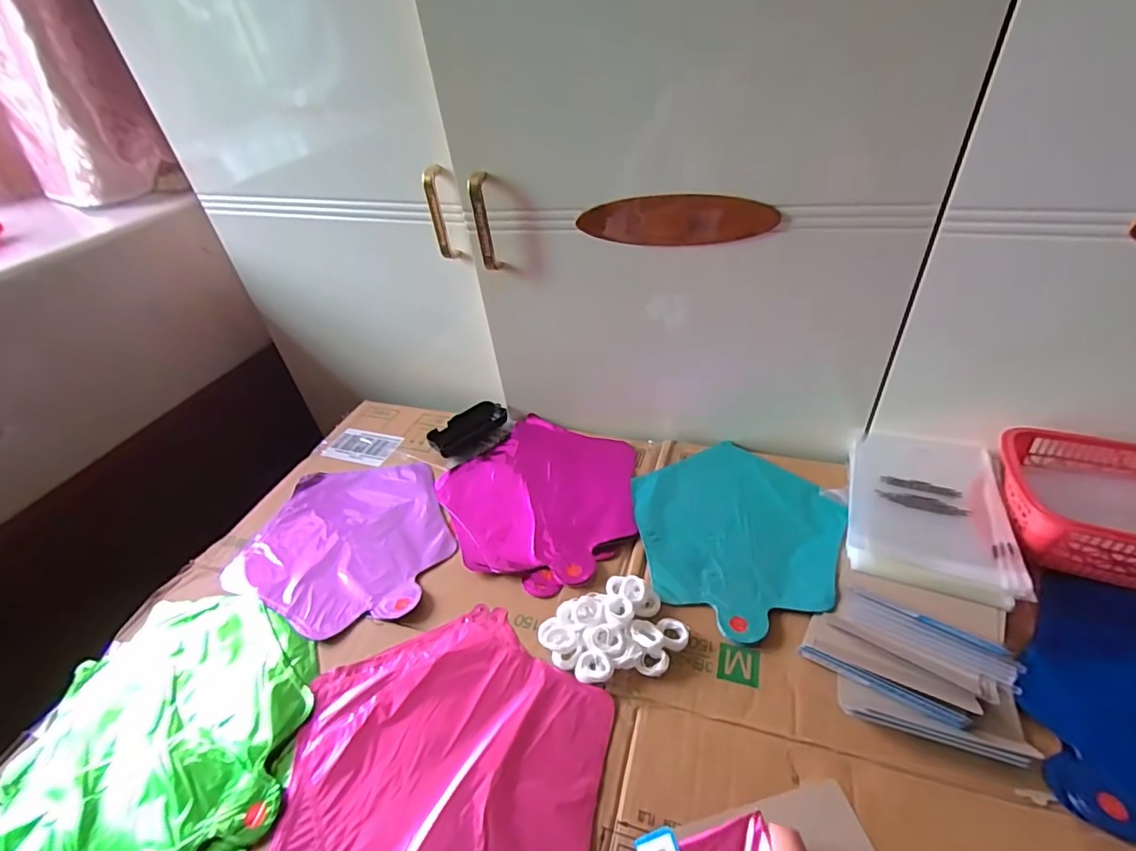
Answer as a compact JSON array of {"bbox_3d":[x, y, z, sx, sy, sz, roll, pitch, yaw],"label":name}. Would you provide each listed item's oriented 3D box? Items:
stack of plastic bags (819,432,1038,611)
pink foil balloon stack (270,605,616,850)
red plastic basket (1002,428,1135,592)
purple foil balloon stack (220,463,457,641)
[{"bbox_3d":[0.357,0.083,0.530,0.146,0.031,0.200,9,42,18],"label":"stack of plastic bags"},{"bbox_3d":[-0.096,0.262,0.402,0.246,0.004,0.228,-24,43,-21],"label":"pink foil balloon stack"},{"bbox_3d":[0.524,0.083,0.485,0.209,0.070,0.147,9,42,17],"label":"red plastic basket"},{"bbox_3d":[-0.239,0.122,0.592,0.230,0.015,0.222,10,42,18],"label":"purple foil balloon stack"}]

